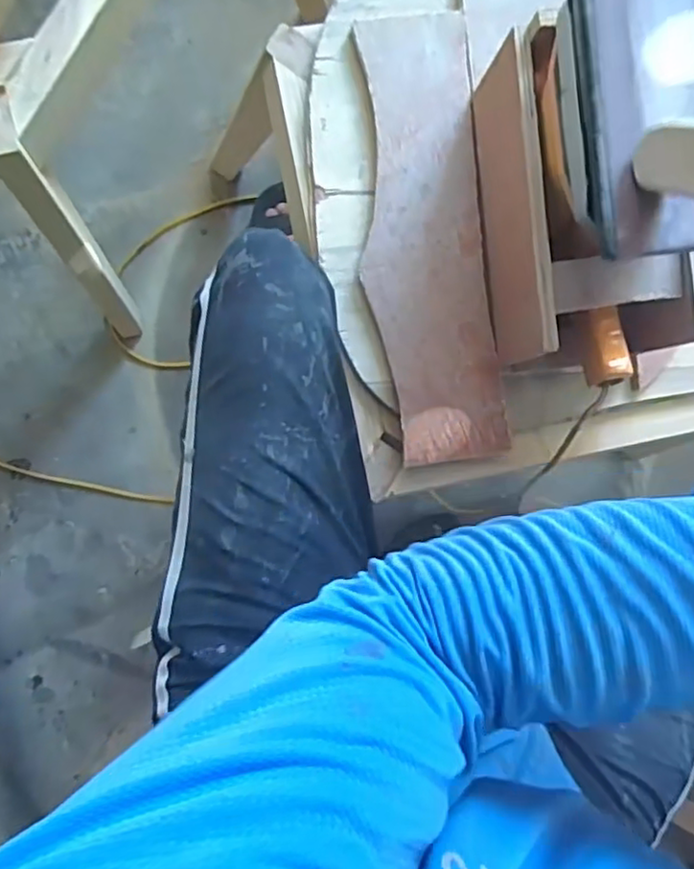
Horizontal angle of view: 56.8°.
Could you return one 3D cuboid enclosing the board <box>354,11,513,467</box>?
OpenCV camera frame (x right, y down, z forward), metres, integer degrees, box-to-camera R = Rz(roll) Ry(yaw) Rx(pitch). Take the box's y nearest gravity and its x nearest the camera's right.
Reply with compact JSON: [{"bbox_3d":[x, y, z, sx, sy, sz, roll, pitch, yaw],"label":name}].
[{"bbox_3d":[0.073,-0.177,0.589,0.111,0.009,0.402,-7,91,-5],"label":"board"}]

